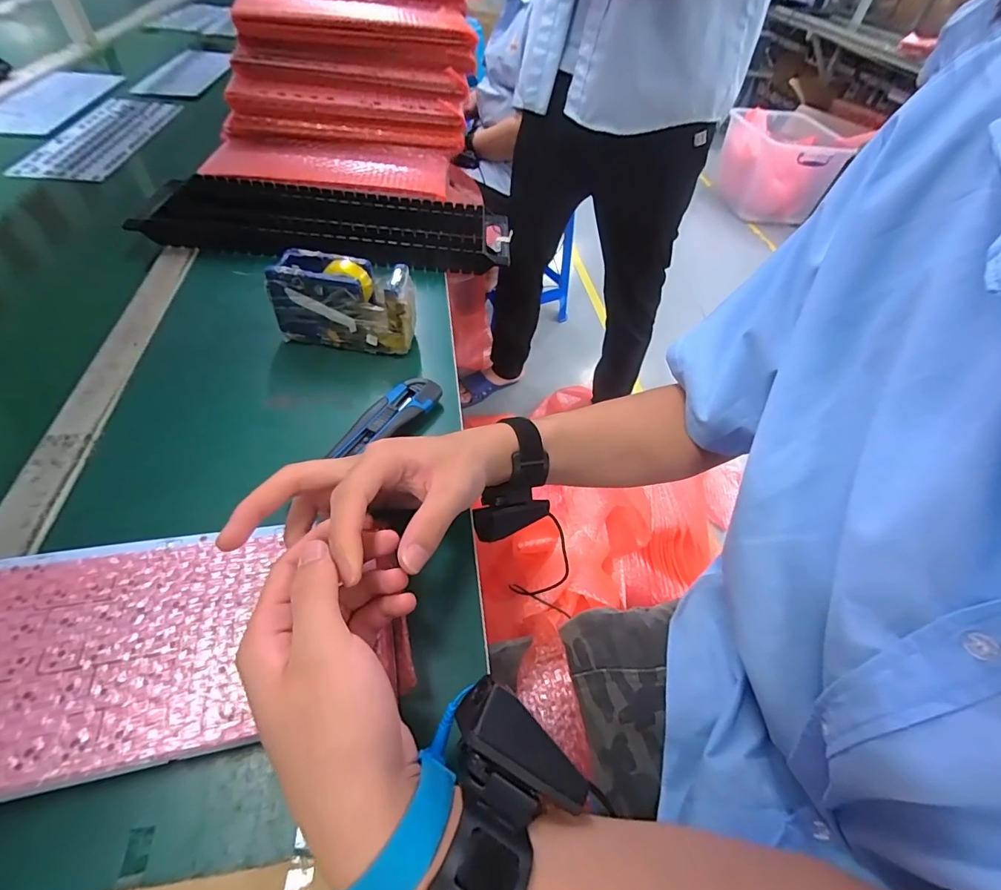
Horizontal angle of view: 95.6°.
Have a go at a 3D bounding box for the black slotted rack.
[{"bbox_3d":[-0.220,-0.290,0.603,0.460,0.037,0.155,4,51,-6],"label":"black slotted rack"}]

